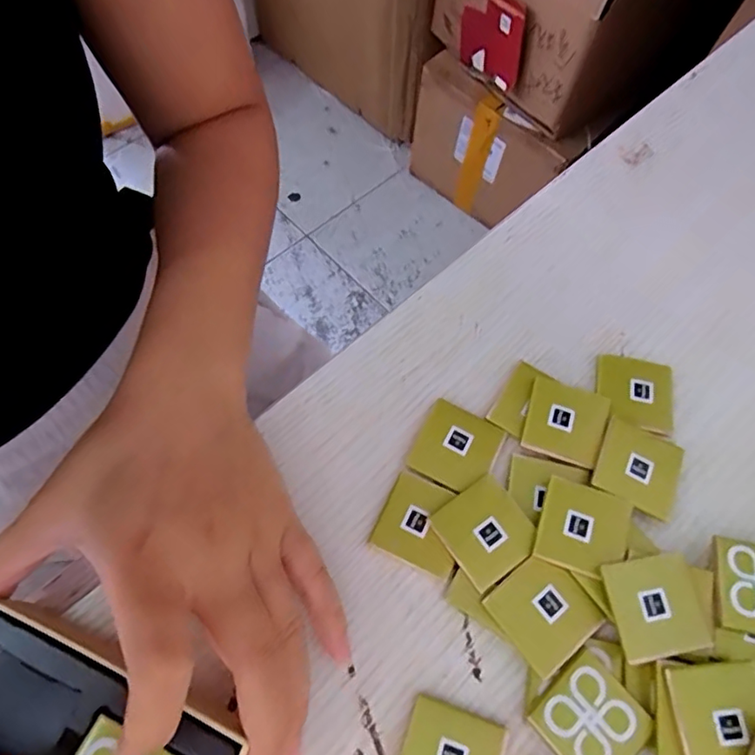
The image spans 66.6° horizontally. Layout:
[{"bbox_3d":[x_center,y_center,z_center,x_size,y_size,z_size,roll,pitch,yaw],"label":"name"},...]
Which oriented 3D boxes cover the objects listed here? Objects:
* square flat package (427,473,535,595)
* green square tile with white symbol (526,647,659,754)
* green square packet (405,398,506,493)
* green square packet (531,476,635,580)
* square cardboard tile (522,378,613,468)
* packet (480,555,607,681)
[{"bbox_3d":[0.045,0.064,0.242,0.035,0.005,0.036,-34,71,-17],"label":"square flat package"},{"bbox_3d":[0.080,0.129,0.215,0.035,0.008,0.036,-39,73,-18],"label":"green square tile with white symbol"},{"bbox_3d":[0.035,0.031,0.260,0.035,0.004,0.036,28,67,10],"label":"green square packet"},{"bbox_3d":[0.086,0.063,0.239,0.036,0.006,0.034,20,66,6],"label":"green square packet"},{"bbox_3d":[0.086,0.021,0.263,0.035,0.007,0.034,22,66,7],"label":"square cardboard tile"},{"bbox_3d":[0.066,0.092,0.227,0.035,0.004,0.036,-36,72,-17],"label":"packet"}]

